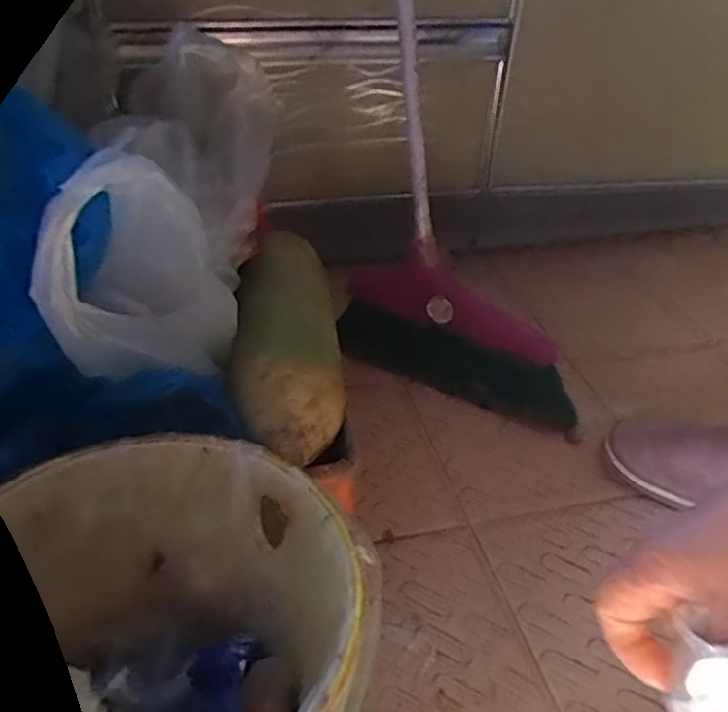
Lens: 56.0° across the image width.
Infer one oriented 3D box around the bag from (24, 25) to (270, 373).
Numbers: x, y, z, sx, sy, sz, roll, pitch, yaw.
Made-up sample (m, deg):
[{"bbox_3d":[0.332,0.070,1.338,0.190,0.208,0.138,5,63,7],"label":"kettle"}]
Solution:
[{"bbox_3d":[-0.116,-0.088,0.411,0.087,0.158,0.227,3,37,0],"label":"bag"}]

